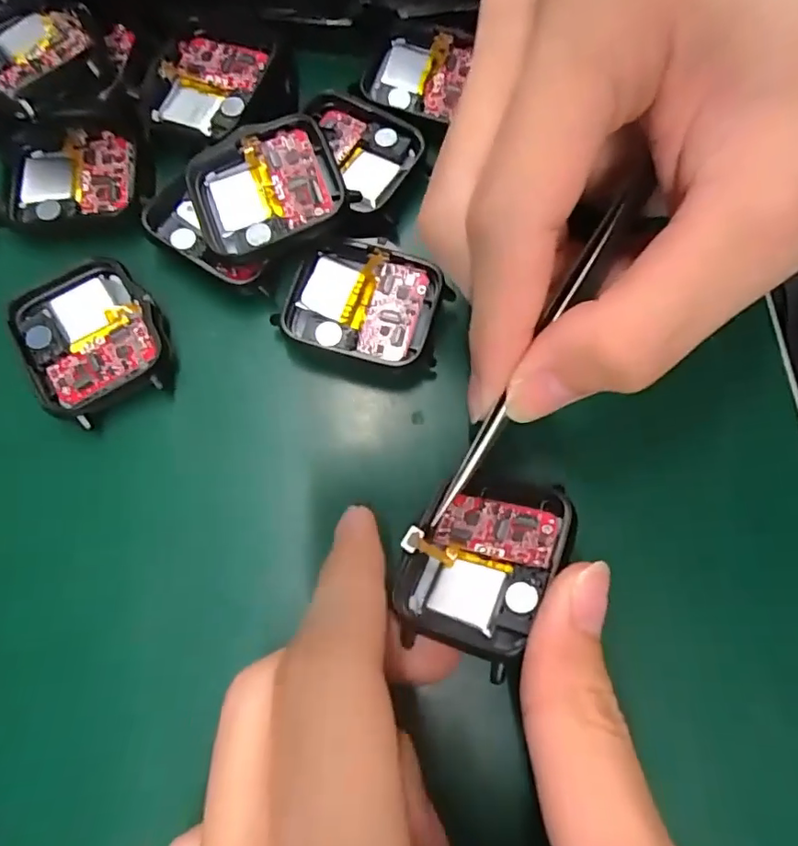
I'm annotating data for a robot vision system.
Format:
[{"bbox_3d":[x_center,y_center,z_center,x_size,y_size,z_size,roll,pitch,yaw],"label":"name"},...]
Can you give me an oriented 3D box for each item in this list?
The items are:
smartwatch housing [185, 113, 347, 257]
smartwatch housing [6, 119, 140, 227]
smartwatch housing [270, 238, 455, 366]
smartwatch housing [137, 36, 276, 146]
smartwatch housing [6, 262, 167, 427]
[{"bbox_3d":[-0.039,-0.068,0.162,0.042,0.014,0.036,-19,74,-4],"label":"smartwatch housing"},{"bbox_3d":[-0.105,-0.081,0.174,0.041,0.005,0.038,-7,73,0],"label":"smartwatch housing"},{"bbox_3d":[-0.010,-0.036,0.162,0.045,0.006,0.035,10,74,5],"label":"smartwatch housing"},{"bbox_3d":[-0.060,-0.105,0.176,0.042,0.010,0.041,19,75,7],"label":"smartwatch housing"},{"bbox_3d":[-0.089,-0.026,0.158,0.037,0.006,0.043,-33,75,-8],"label":"smartwatch housing"}]

